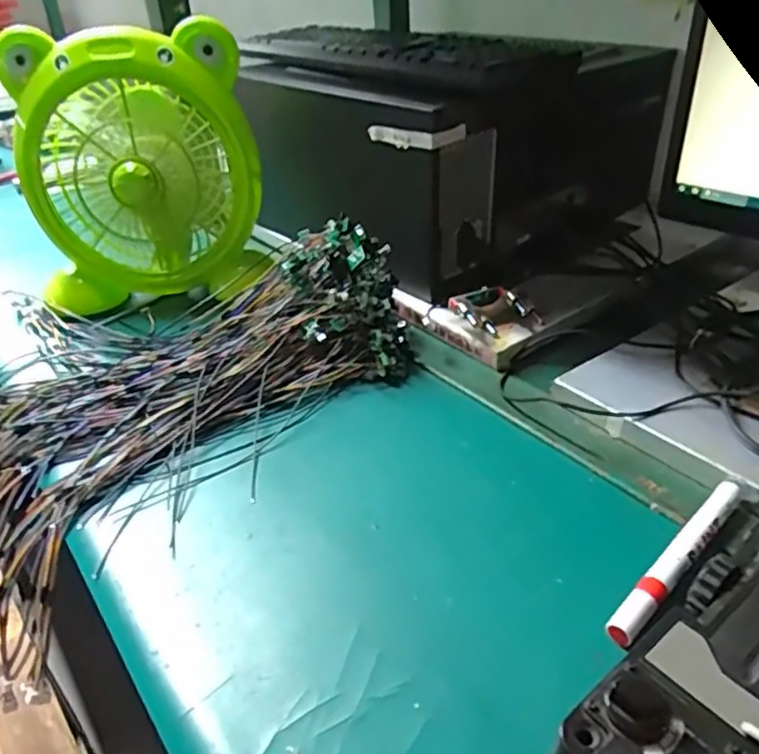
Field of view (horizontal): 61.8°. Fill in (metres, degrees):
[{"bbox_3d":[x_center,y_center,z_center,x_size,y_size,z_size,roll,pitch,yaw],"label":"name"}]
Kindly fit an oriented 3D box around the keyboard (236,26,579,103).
[{"bbox_3d":[-0.003,-0.353,0.693,0.143,0.031,0.421,-22,37,-26],"label":"keyboard"}]

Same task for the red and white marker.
[{"bbox_3d":[0.174,0.104,0.366,0.145,0.012,0.015,-30,41,-34],"label":"red and white marker"}]

